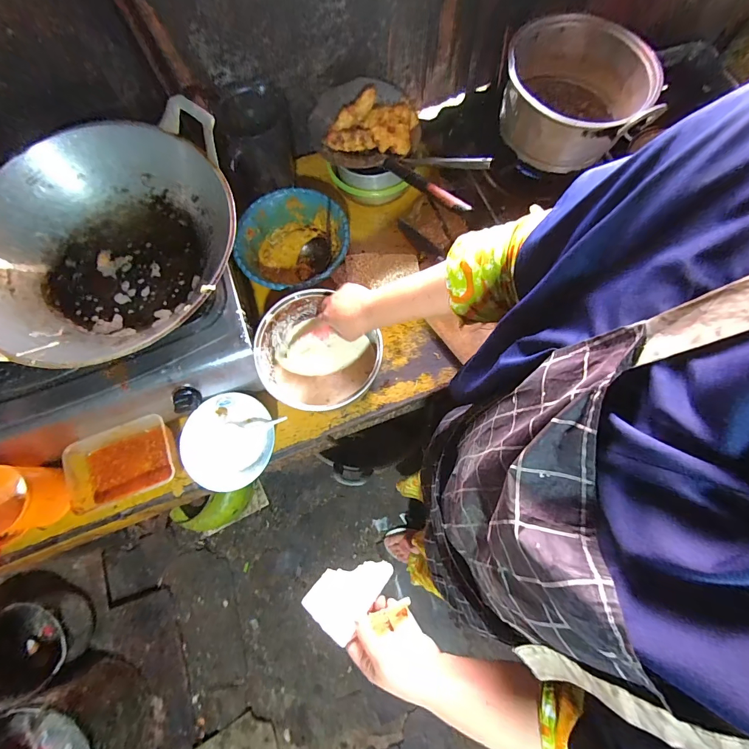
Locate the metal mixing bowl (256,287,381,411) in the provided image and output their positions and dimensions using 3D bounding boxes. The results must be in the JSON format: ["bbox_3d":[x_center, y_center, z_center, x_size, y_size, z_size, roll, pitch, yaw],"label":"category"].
[{"bbox_3d":[-0.099,-0.025,0.641,0.205,0.099,0.181,32,75,10],"label":"metal mixing bowl"}]

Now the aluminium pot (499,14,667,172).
[{"bbox_3d":[0.331,-0.465,0.625,0.223,0.122,0.235,0,72,0],"label":"aluminium pot"}]

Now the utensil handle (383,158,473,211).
[{"bbox_3d":[0.078,-0.321,0.620,0.026,0.020,0.270,-24,46,-8],"label":"utensil handle"}]

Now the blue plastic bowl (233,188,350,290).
[{"bbox_3d":[-0.154,-0.253,0.733,0.206,0.068,0.214,0,72,0],"label":"blue plastic bowl"}]

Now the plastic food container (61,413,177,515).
[{"bbox_3d":[-0.417,0.153,0.633,0.173,0.066,0.121,-20,73,-6],"label":"plastic food container"}]

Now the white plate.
[{"bbox_3d":[-0.256,0.115,0.642,0.156,0.029,0.158,0,72,0],"label":"white plate"}]

